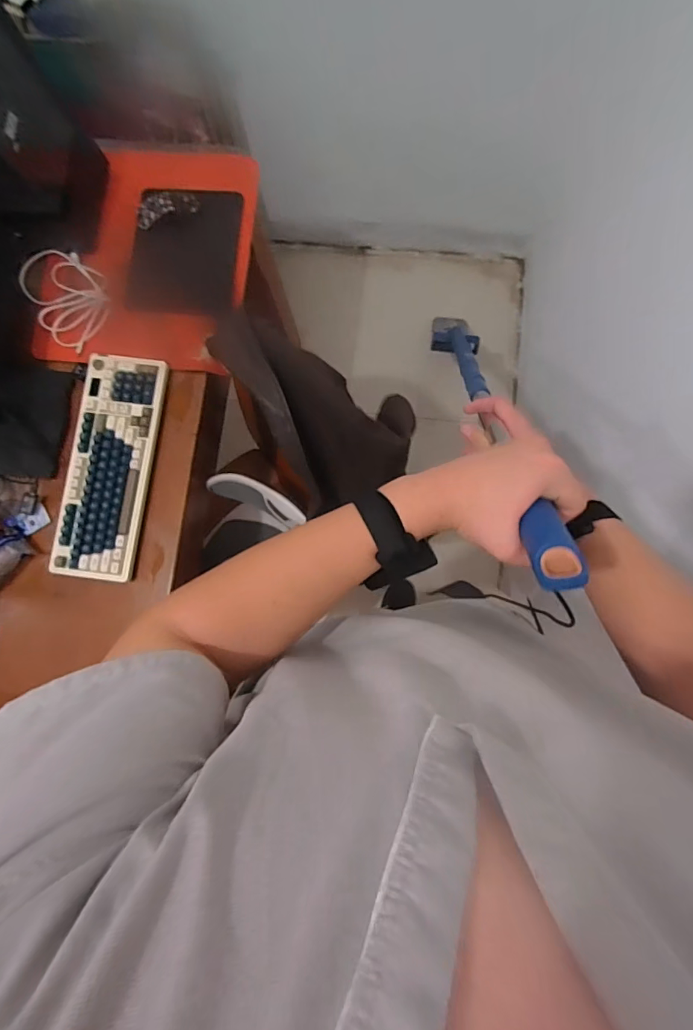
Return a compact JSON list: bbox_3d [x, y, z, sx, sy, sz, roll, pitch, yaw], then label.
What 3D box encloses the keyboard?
[{"bbox_3d":[-0.438,-0.093,0.876,0.148,0.035,0.416,6,84,5],"label":"keyboard"}]

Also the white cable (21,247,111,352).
[{"bbox_3d":[-0.562,-0.440,0.961,0.194,0.103,0.158,41,88,8],"label":"white cable"}]

